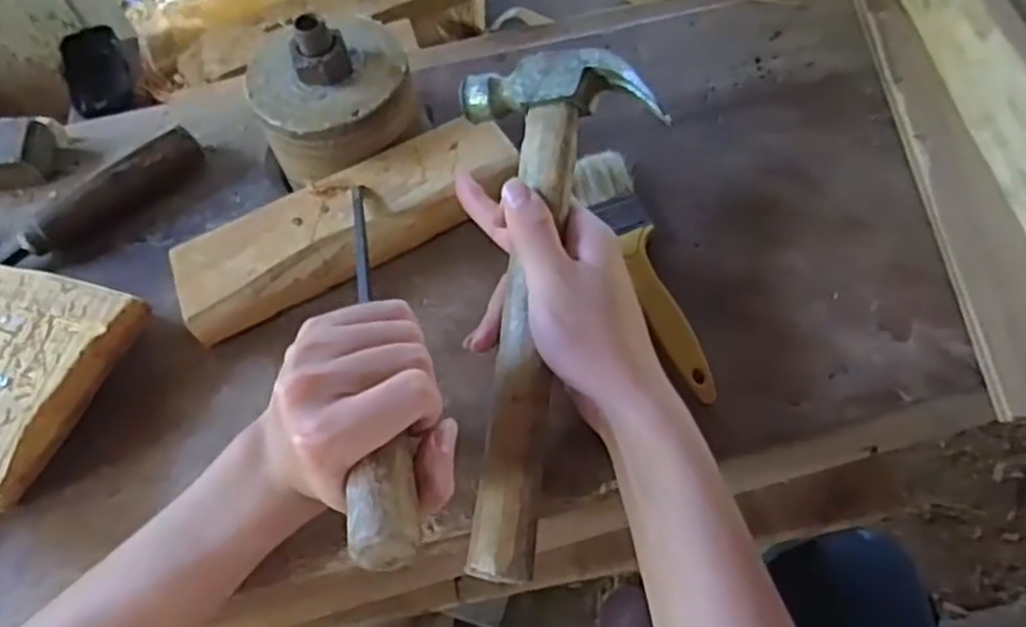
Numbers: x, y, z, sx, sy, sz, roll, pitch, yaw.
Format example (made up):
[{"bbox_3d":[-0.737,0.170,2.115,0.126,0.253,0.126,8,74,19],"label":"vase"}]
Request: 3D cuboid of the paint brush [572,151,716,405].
[{"bbox_3d":[0.079,-0.029,0.451,0.038,0.010,0.178,-16,61,-7],"label":"paint brush"}]

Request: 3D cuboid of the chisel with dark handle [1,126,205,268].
[{"bbox_3d":[-0.307,-0.050,0.485,0.230,0.032,0.023,-38,66,-18],"label":"chisel with dark handle"}]

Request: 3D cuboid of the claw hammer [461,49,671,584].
[{"bbox_3d":[0.010,-0.007,0.392,0.099,0.039,0.274,6,81,5],"label":"claw hammer"}]

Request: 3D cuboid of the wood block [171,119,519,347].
[{"bbox_3d":[-0.101,-0.058,0.460,0.210,0.033,0.059,-25,63,-12],"label":"wood block"}]

